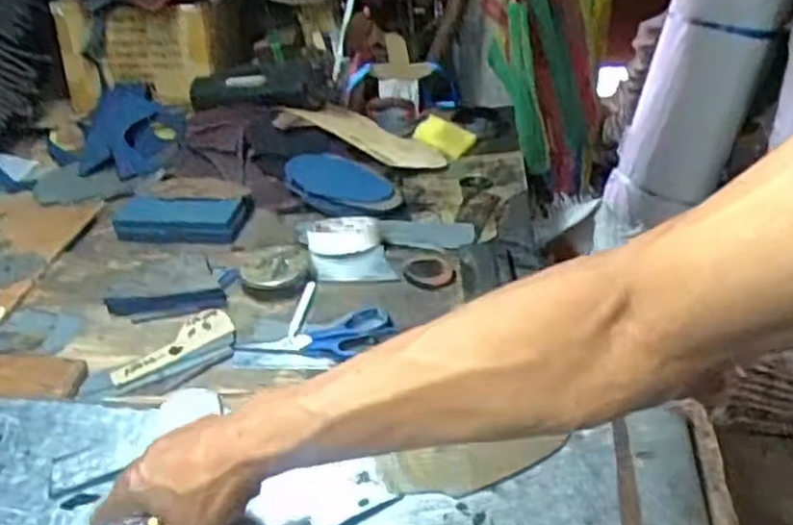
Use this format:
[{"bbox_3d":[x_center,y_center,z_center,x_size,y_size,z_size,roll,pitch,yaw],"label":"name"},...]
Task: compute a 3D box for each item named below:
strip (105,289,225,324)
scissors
[{"bbox_3d":[-0.240,0.045,0.773,0.120,0.027,0.009,-4,0,0],"label":"strip"},{"bbox_3d":[-0.077,0.079,0.707,0.151,0.013,0.059,-13,34,-12],"label":"scissors"}]

